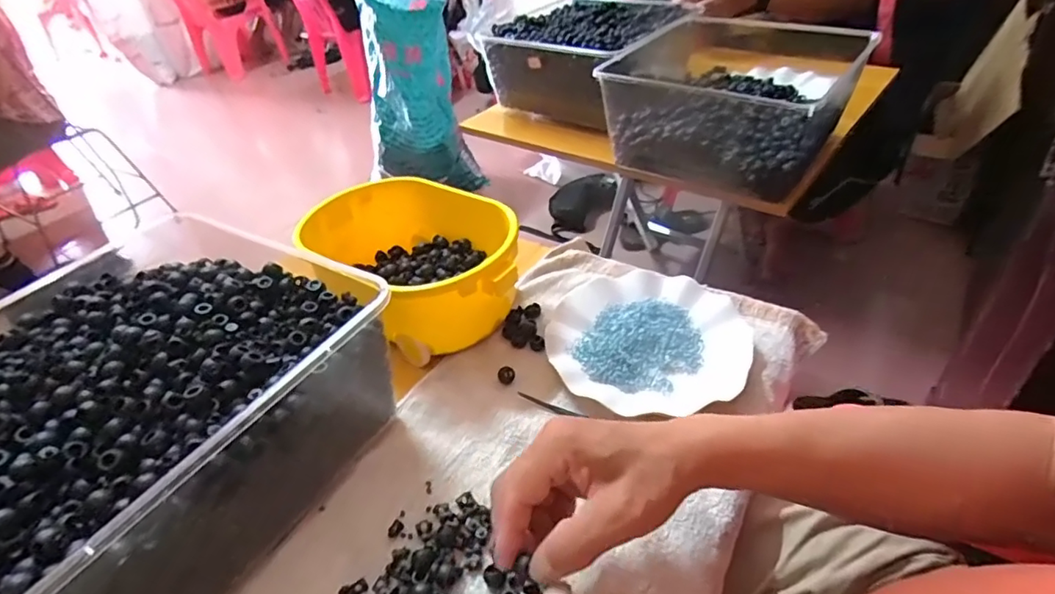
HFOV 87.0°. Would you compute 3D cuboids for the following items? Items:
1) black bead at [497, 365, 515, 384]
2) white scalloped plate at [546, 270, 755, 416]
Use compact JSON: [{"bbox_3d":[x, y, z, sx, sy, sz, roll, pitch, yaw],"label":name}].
[{"bbox_3d":[-0.020,0.072,0.516,0.016,0.012,0.013,-8,39,-1],"label":"black bead"},{"bbox_3d":[0.116,0.032,0.531,0.178,0.023,0.180,-4,39,3],"label":"white scalloped plate"}]

